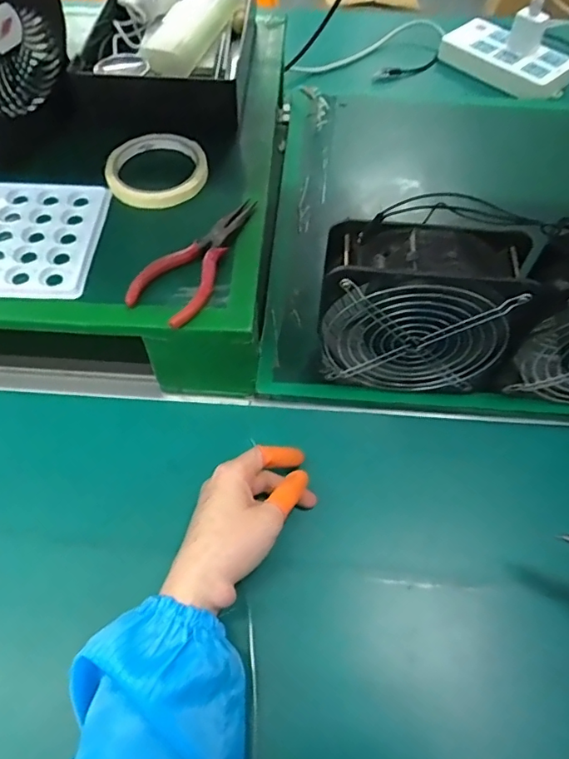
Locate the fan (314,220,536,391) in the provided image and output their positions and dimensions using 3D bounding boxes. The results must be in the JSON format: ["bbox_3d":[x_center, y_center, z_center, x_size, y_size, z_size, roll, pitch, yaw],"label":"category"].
[{"bbox_3d":[0.103,-0.049,0.427,0.150,0.149,0.059,5,57,1],"label":"fan"}]

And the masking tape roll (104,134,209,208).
[{"bbox_3d":[-0.120,-0.198,0.503,0.093,0.019,0.093,1,57,-1],"label":"masking tape roll"}]

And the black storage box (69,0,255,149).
[{"bbox_3d":[-0.128,-0.363,0.578,0.173,0.067,0.231,4,57,1],"label":"black storage box"}]

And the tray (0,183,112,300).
[{"bbox_3d":[-0.240,-0.123,0.456,0.158,0.008,0.130,2,57,-1],"label":"tray"}]

